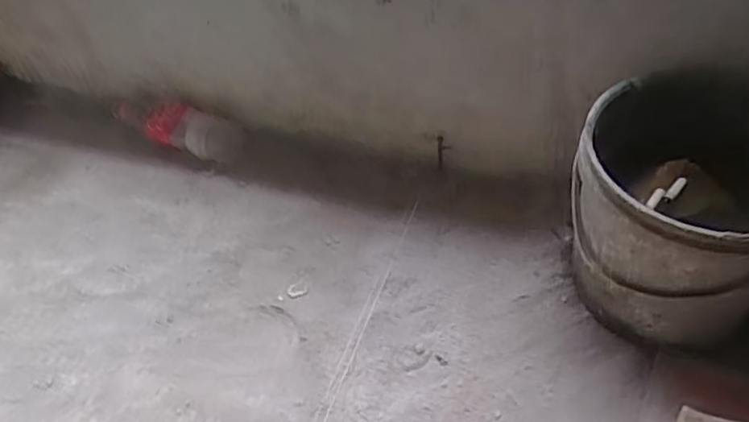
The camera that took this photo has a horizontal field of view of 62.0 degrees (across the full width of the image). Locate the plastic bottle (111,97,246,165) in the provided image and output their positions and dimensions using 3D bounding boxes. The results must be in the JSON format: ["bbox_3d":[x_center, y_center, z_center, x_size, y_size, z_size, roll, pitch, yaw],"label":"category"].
[{"bbox_3d":[-0.280,-0.112,0.853,0.216,0.050,0.058,11,47,17],"label":"plastic bottle"}]

